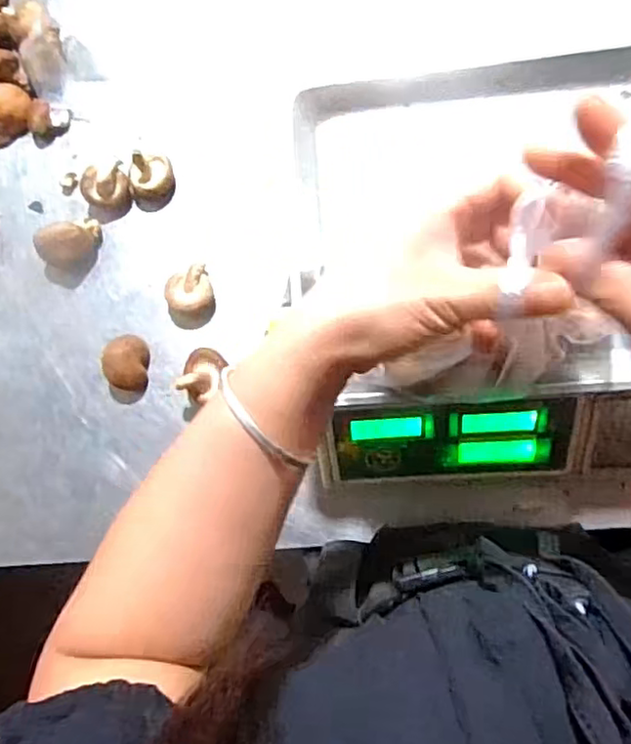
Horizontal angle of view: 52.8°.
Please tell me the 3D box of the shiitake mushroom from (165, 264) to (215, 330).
[{"bbox_3d":[-0.112,-0.067,0.590,0.043,0.039,0.049,-22,81,4],"label":"shiitake mushroom"}]

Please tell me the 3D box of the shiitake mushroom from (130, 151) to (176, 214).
[{"bbox_3d":[-0.152,-0.177,0.593,0.047,0.055,0.034,-41,80,1],"label":"shiitake mushroom"}]

